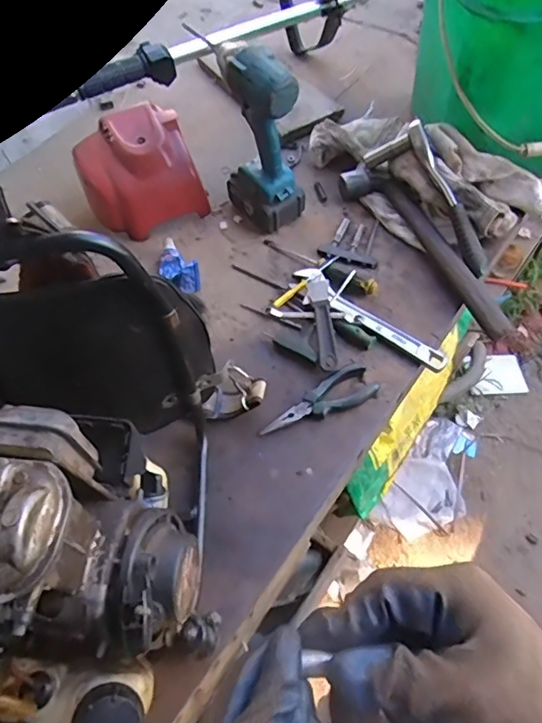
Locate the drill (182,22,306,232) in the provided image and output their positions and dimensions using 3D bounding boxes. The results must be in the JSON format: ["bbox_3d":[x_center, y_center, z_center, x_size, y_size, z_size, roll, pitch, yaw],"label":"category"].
[{"bbox_3d":[-0.021,-0.322,0.781,0.070,0.247,0.143,-35,63,-18],"label":"drill"}]

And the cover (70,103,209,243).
[{"bbox_3d":[-0.205,-0.288,0.834,0.164,0.131,0.148,-25,60,-13],"label":"cover"}]

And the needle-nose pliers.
[{"bbox_3d":[0.063,0.054,0.669,0.155,0.018,0.053,-30,61,-16],"label":"needle-nose pliers"}]

